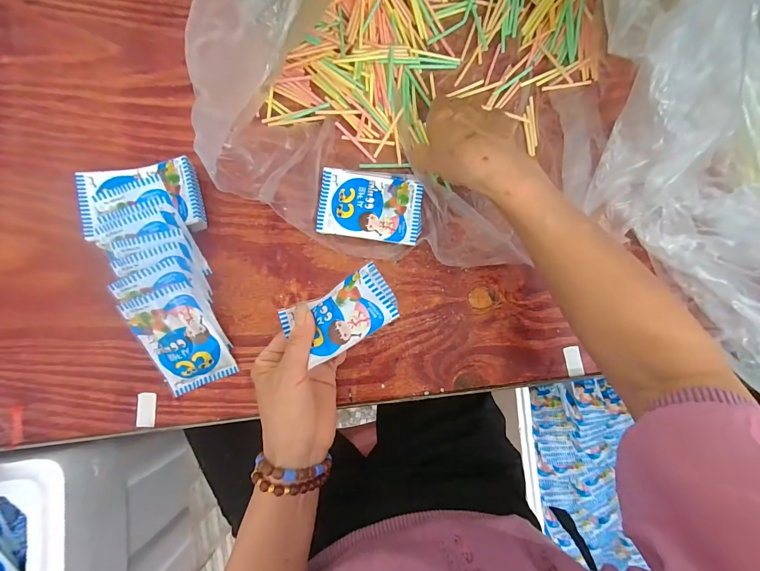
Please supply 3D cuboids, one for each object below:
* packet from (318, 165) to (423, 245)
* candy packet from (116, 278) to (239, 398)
[{"bbox_3d":[-0.010,-0.084,0.370,0.108,0.018,0.072,8,82,-2],"label":"packet"},{"bbox_3d":[-0.189,0.054,0.330,0.062,0.008,0.102,-21,112,-8],"label":"candy packet"}]

